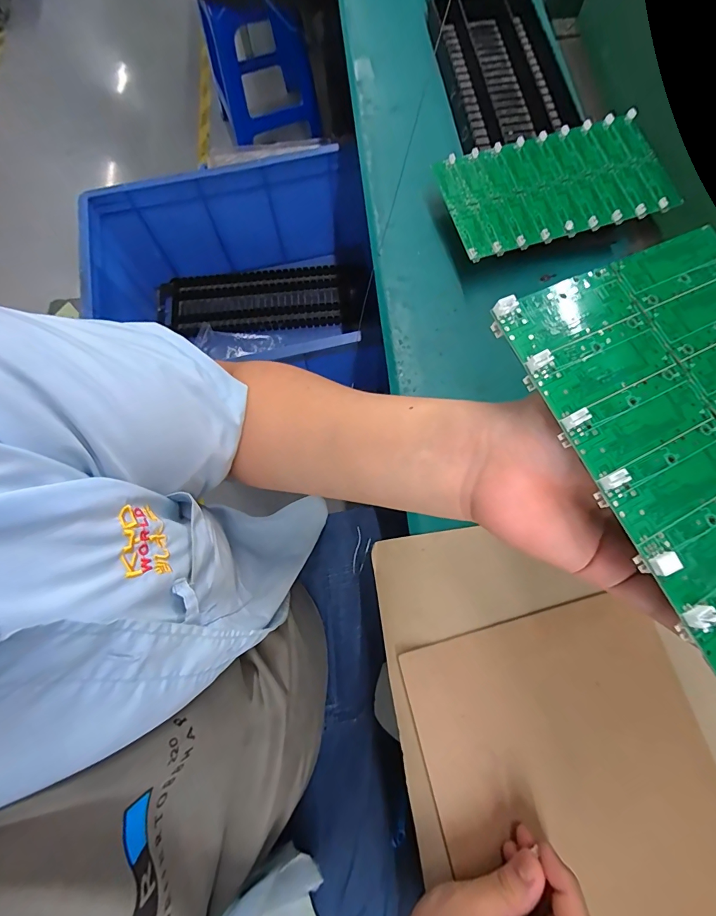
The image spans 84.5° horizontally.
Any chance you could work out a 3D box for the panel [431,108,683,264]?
[{"bbox_3d":[0.220,-0.305,0.441,0.240,0.008,0.134,-16,79,-2],"label":"panel"}]

